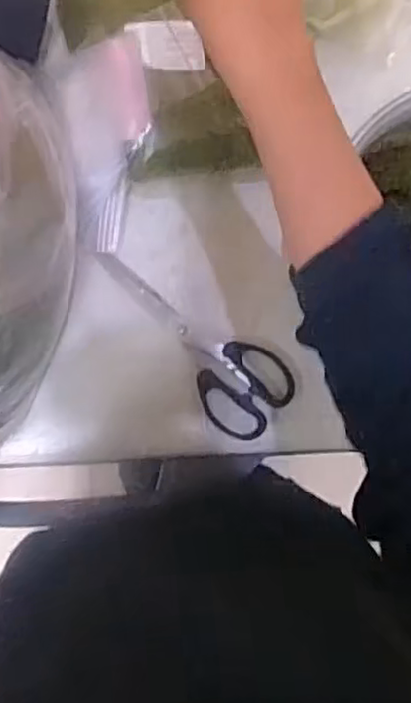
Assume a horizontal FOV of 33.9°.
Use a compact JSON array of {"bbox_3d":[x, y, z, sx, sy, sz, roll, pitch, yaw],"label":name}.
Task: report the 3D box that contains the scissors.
[{"bbox_3d":[-0.011,-0.011,0.562,0.193,0.008,0.071,43,80,-2],"label":"scissors"}]

